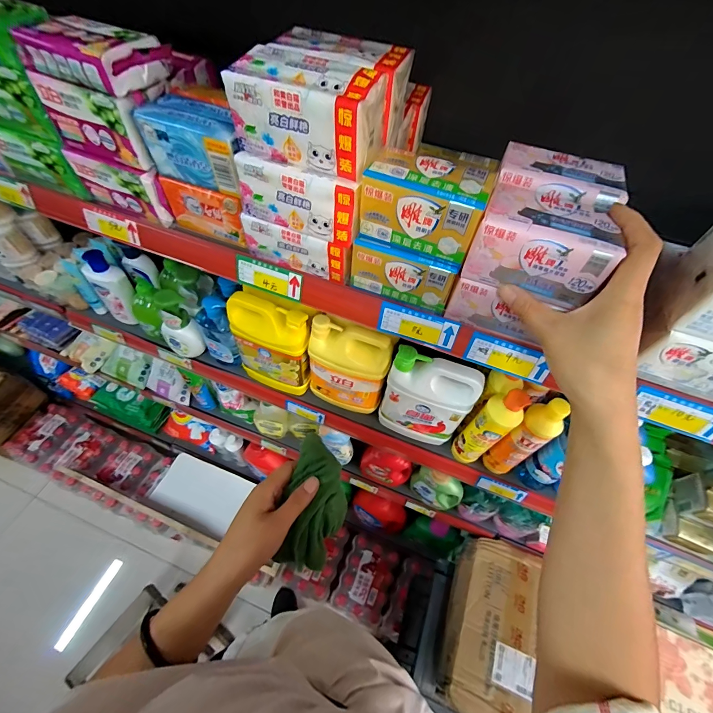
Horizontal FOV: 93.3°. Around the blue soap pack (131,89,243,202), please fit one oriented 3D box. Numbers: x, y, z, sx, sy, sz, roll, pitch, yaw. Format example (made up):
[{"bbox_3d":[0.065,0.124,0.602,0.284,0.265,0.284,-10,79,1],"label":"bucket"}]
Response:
[{"bbox_3d":[-0.156,-0.216,0.348,0.113,0.061,0.055,22,58,10],"label":"blue soap pack"}]

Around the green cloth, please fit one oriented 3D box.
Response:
[{"bbox_3d":[-0.046,0.167,0.396,0.066,0.034,0.143,4,68,-2],"label":"green cloth"}]

